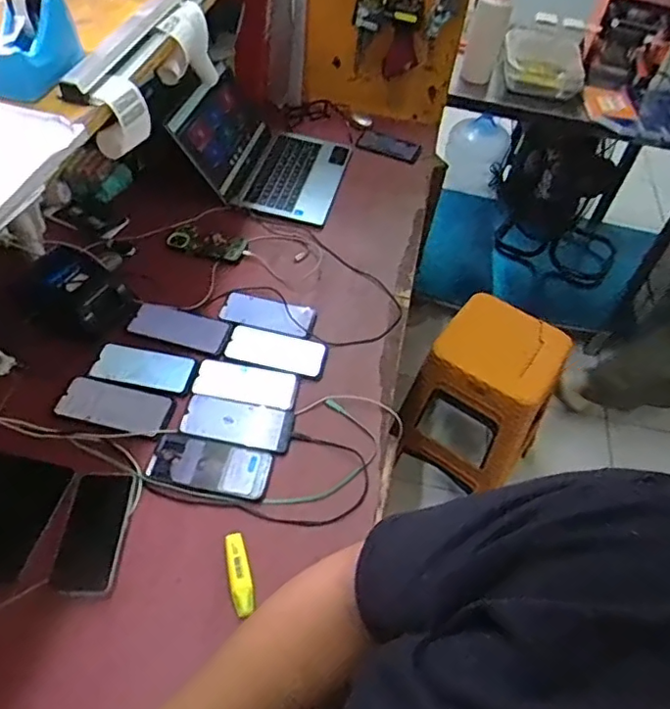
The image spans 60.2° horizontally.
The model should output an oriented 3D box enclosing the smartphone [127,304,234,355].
[{"bbox_3d":[-0.263,-0.045,0.991,0.164,0.010,0.073,11,51,3],"label":"smartphone"}]

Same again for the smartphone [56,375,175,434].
[{"bbox_3d":[-0.336,0.078,0.888,0.164,0.007,0.079,11,51,3],"label":"smartphone"}]

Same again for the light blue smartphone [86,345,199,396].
[{"bbox_3d":[-0.308,0.024,0.933,0.159,0.009,0.062,12,64,4],"label":"light blue smartphone"}]

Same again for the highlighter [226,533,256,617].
[{"bbox_3d":[-0.121,0.276,0.735,0.029,0.015,0.108,-7,52,-12],"label":"highlighter"}]

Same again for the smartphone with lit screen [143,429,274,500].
[{"bbox_3d":[-0.179,0.158,0.832,0.169,0.006,0.079,13,51,5],"label":"smartphone with lit screen"}]

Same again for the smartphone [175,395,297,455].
[{"bbox_3d":[-0.148,0.102,0.881,0.166,0.008,0.075,12,51,4],"label":"smartphone"}]

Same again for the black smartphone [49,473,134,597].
[{"bbox_3d":[-0.313,0.229,0.750,0.075,0.016,0.161,2,51,-5],"label":"black smartphone"}]

